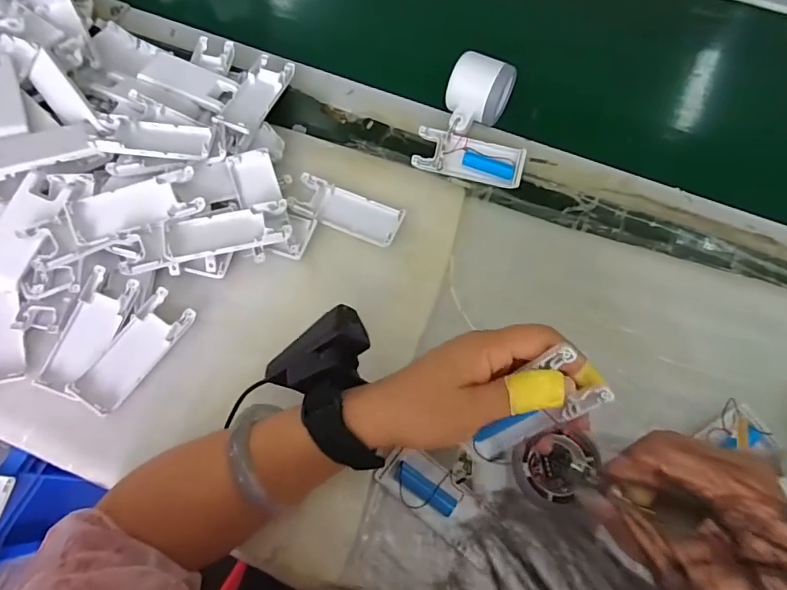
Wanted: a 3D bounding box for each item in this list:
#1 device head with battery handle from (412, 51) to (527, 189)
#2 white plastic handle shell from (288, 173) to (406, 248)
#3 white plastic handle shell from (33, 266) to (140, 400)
[{"bbox_3d":[0.083,-0.171,0.472,0.101,0.050,0.108,12,67,7],"label":"device head with battery handle"},{"bbox_3d":[-0.042,-0.078,0.451,0.102,0.013,0.041,21,69,11],"label":"white plastic handle shell"},{"bbox_3d":[-0.252,0.031,0.403,0.041,0.018,0.102,17,68,9],"label":"white plastic handle shell"}]

